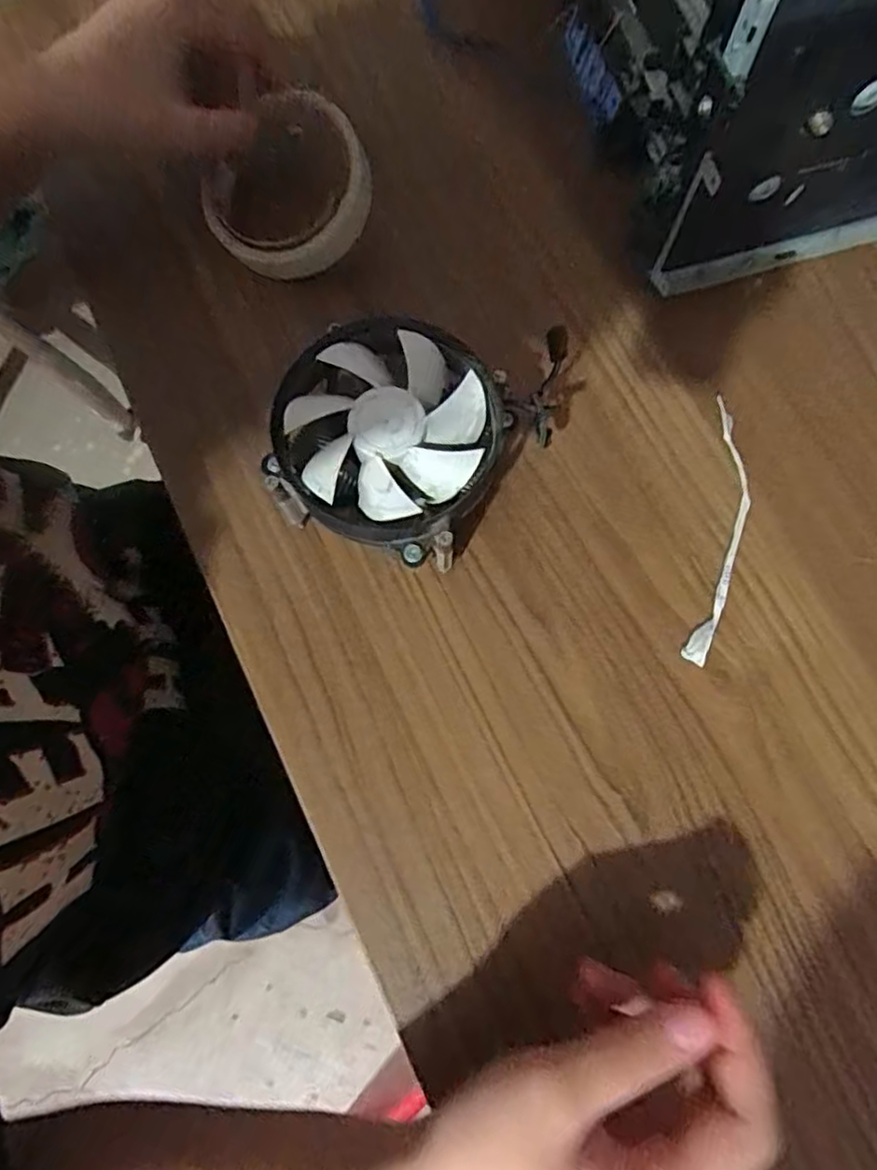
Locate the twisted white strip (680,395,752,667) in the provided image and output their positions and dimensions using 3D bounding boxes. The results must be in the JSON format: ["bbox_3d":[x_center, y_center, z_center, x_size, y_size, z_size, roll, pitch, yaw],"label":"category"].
[{"bbox_3d":[0.140,-0.027,0.325,0.023,0.006,0.135,12,78,4],"label":"twisted white strip"}]

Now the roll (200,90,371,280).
[{"bbox_3d":[-0.079,-0.207,0.349,0.089,0.019,0.088,1,95,9],"label":"roll"}]

